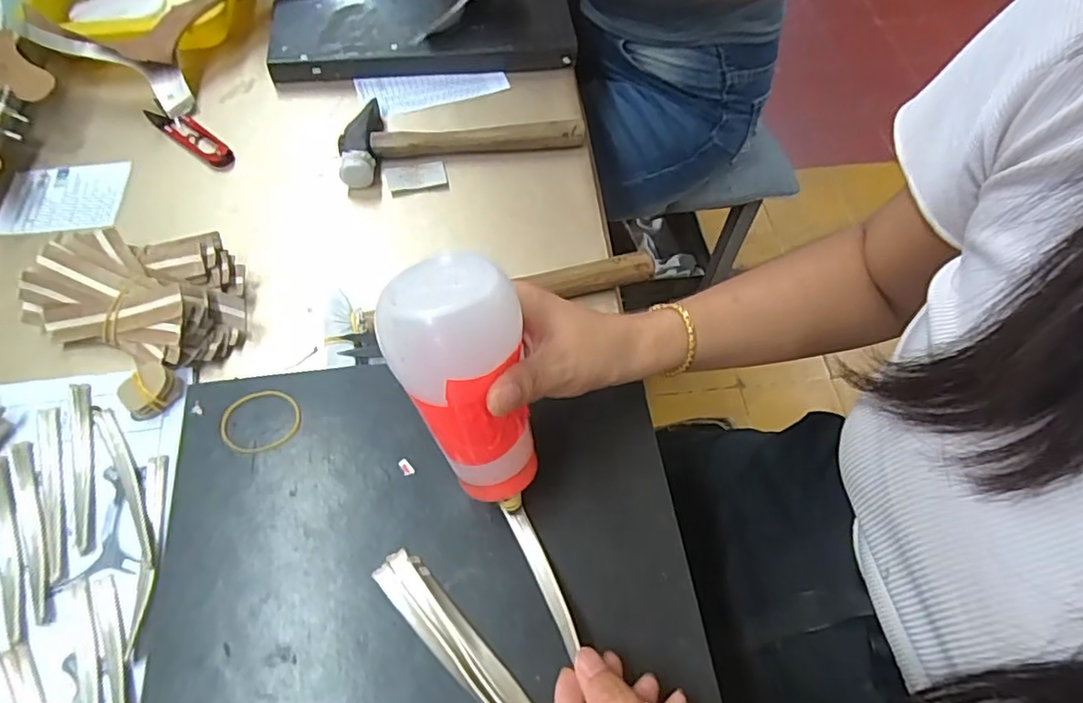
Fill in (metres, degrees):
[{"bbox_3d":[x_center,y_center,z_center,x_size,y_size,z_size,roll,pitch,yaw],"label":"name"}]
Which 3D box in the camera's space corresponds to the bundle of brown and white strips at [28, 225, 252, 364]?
[{"bbox_3d":[-0.289,-0.044,0.437,0.147,0.046,0.095,12,61,6],"label":"bundle of brown and white strips"}]

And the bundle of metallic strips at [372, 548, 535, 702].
[{"bbox_3d":[-0.046,0.162,0.325,0.027,0.007,0.126,-38,68,-20],"label":"bundle of metallic strips"}]

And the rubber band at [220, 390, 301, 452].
[{"bbox_3d":[-0.185,0.045,0.390,0.051,0.004,0.043,-13,62,-8],"label":"rubber band"}]

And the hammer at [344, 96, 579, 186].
[{"bbox_3d":[-0.077,-0.206,0.545,0.215,0.031,0.085,-14,62,-9],"label":"hammer"}]

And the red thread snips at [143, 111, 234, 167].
[{"bbox_3d":[-0.319,-0.198,0.545,0.106,0.009,0.026,34,65,17],"label":"red thread snips"}]

